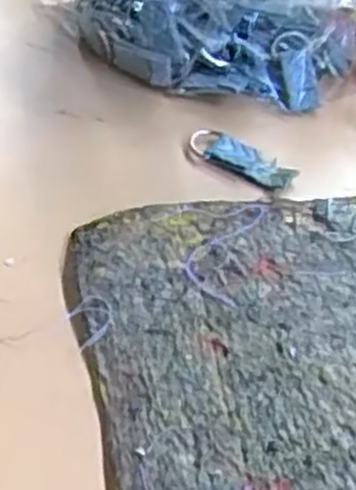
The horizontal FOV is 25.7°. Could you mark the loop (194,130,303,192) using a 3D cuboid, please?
[{"bbox_3d":[0.033,-0.047,0.414,0.059,0.006,0.021,30,49,23],"label":"loop"}]

